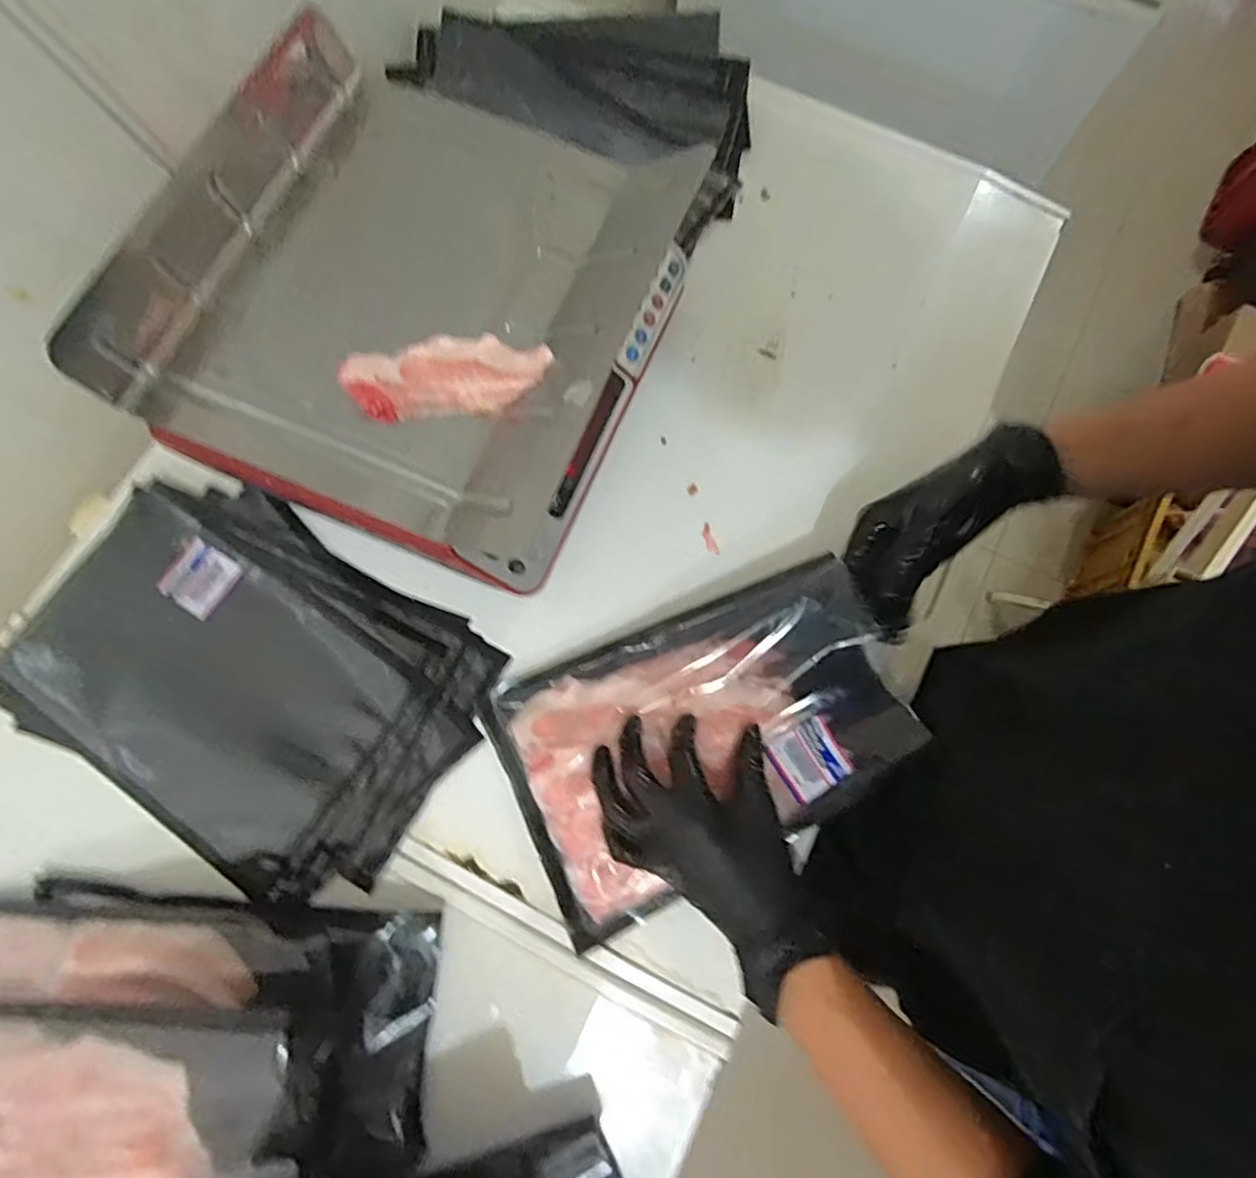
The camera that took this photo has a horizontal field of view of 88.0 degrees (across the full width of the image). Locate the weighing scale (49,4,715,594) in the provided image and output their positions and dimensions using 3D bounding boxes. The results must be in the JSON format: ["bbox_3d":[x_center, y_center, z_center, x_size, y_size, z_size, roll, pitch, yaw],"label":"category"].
[{"bbox_3d":[-0.161,-0.222,0.507,0.337,0.113,0.339,22,76,4],"label":"weighing scale"}]

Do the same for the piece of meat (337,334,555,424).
[{"bbox_3d":[-0.130,-0.155,0.467,0.145,0.017,0.059,-11,76,-4],"label":"piece of meat"}]

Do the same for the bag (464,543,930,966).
[{"bbox_3d":[0.053,0.101,0.487,0.291,0.050,0.193,-26,78,-7],"label":"bag"}]

